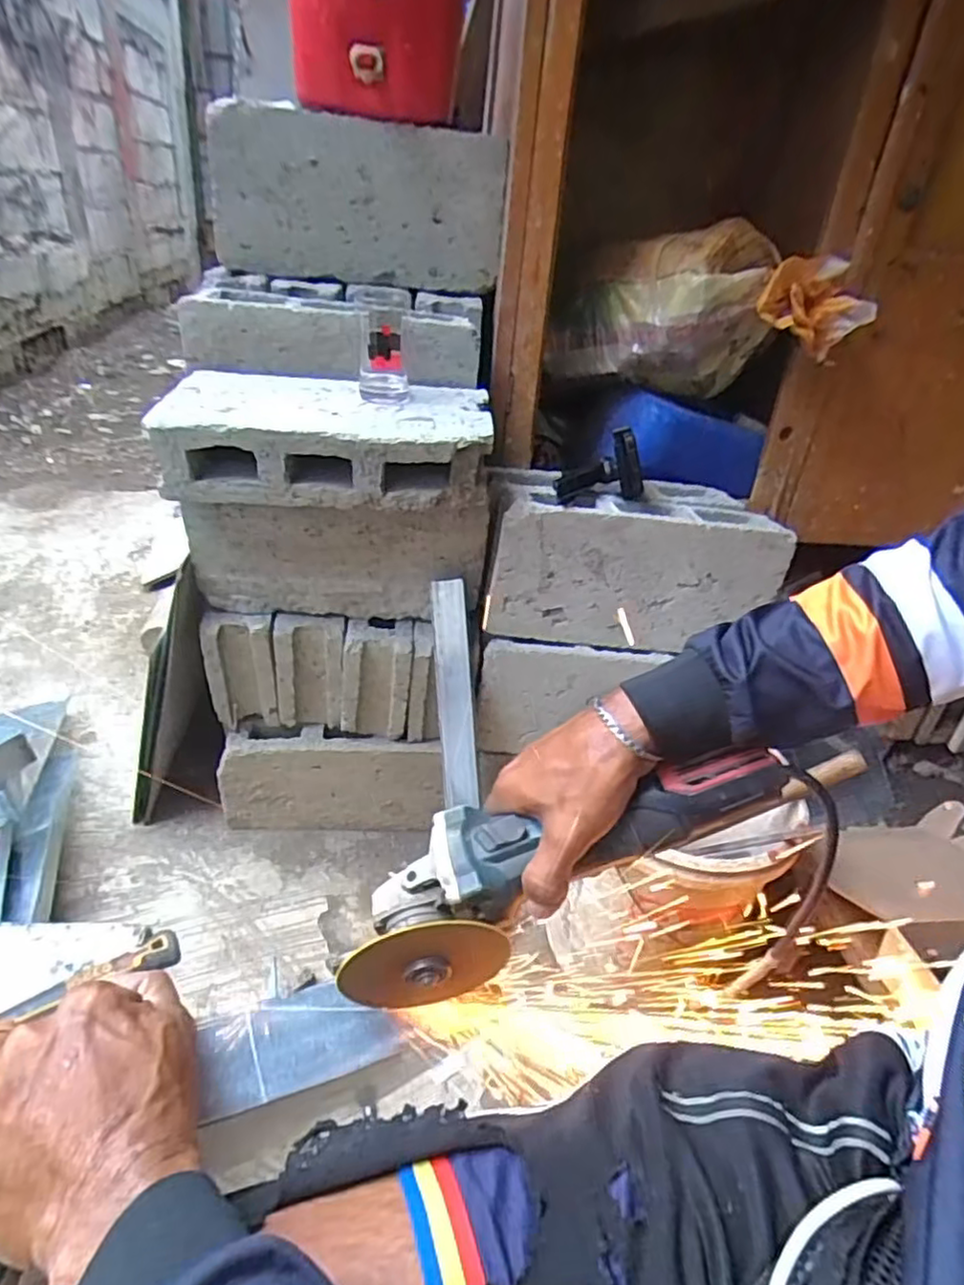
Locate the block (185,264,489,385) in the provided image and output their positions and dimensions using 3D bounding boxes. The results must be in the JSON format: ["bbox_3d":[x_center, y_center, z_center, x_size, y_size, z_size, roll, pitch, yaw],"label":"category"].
[{"bbox_3d":[-0.200,-0.439,0.938,0.401,0.100,0.183,0,32,-11],"label":"block"}]

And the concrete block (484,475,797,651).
[{"bbox_3d":[0.210,-0.126,0.986,0.387,0.184,0.179,3,32,-6],"label":"concrete block"}]

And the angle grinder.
[{"bbox_3d":[0.049,0.137,0.413,0.280,0.074,0.079,-23,35,1],"label":"angle grinder"}]

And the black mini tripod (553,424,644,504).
[{"bbox_3d":[0.162,-0.226,0.887,0.096,0.090,0.126,18,33,18],"label":"black mini tripod"}]

